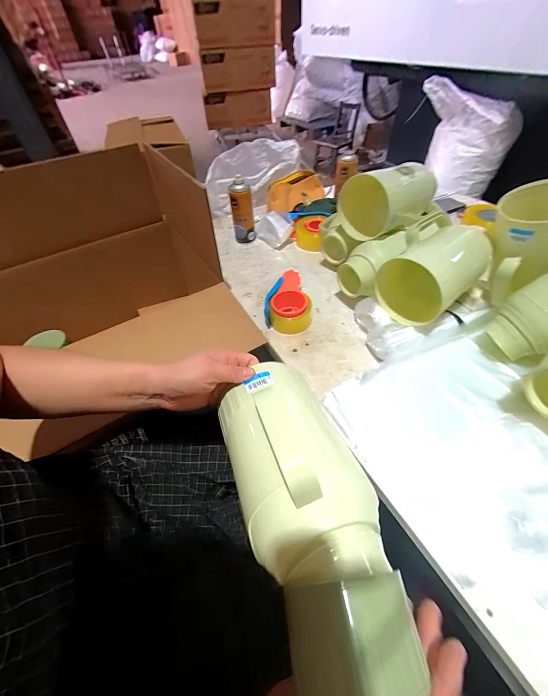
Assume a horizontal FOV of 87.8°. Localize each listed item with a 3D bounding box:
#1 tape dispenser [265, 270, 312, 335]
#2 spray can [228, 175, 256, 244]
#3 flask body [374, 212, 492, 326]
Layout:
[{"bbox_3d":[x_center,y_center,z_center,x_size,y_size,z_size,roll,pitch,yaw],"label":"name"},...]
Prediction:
[{"bbox_3d":[0.036,-0.110,0.677,0.105,0.065,0.153,2,50,6],"label":"tape dispenser"},{"bbox_3d":[-0.094,-0.403,0.861,0.064,0.179,0.054,-8,50,-3],"label":"spray can"},{"bbox_3d":[0.326,-0.156,0.577,0.216,0.152,0.129,-34,55,-23],"label":"flask body"}]

